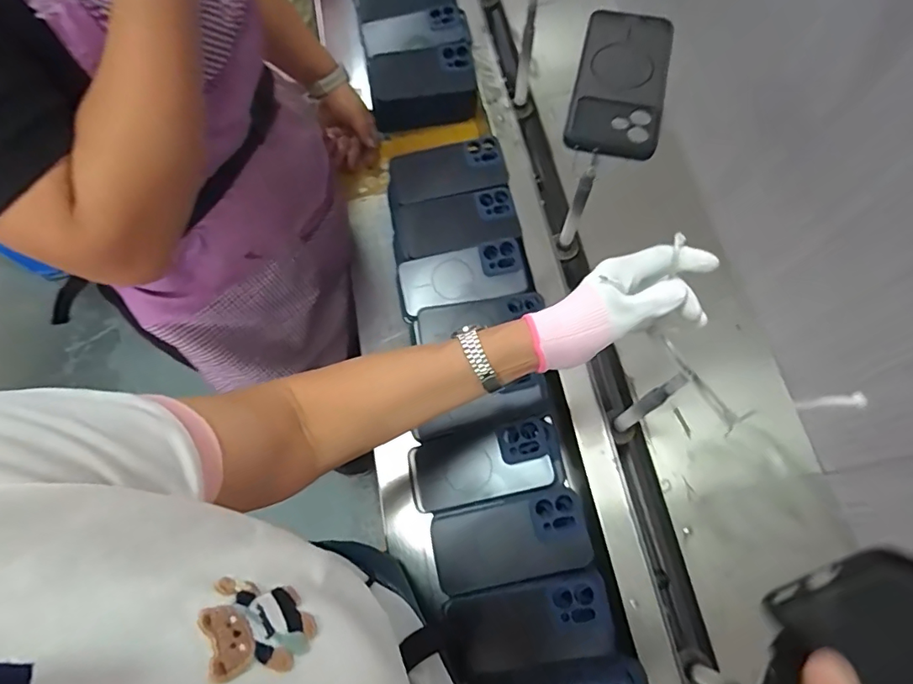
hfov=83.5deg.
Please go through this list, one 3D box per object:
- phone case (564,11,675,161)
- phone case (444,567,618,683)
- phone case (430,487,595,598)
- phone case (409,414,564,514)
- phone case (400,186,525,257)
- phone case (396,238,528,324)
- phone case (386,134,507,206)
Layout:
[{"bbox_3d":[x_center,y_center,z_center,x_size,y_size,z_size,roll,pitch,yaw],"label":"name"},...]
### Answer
[{"bbox_3d":[0.143,-0.226,0.444,0.075,0.015,0.150,12,68,7],"label":"phone case"},{"bbox_3d":[0.070,0.274,0.496,0.157,0.013,0.072,-11,67,-2],"label":"phone case"},{"bbox_3d":[0.056,0.204,0.525,0.158,0.014,0.079,-12,68,-3],"label":"phone case"},{"bbox_3d":[0.031,0.140,0.573,0.168,0.017,0.082,-17,63,7],"label":"phone case"},{"bbox_3d":[0.006,-0.162,0.692,0.154,0.019,0.092,-9,67,-2],"label":"phone case"},{"bbox_3d":[0.006,-0.084,0.652,0.161,0.013,0.075,-13,68,-3],"label":"phone case"},{"bbox_3d":[-0.010,-0.243,0.719,0.157,0.016,0.087,-11,68,-3],"label":"phone case"}]

